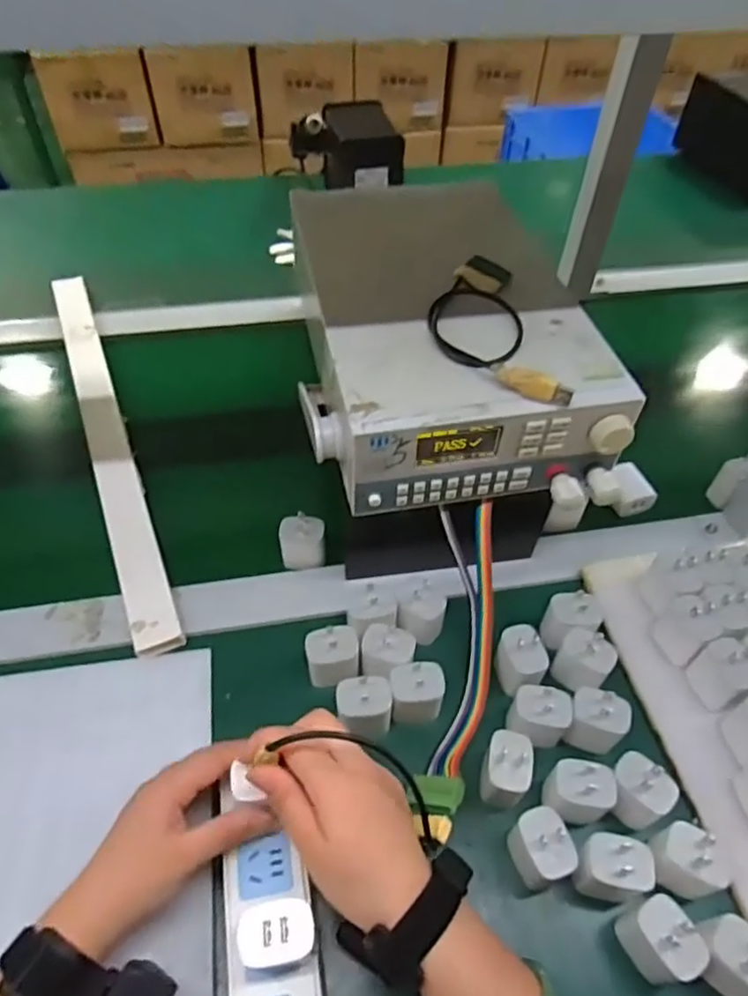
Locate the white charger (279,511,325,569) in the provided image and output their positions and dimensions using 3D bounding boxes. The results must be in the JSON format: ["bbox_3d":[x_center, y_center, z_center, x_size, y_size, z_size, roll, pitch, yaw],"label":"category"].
[{"bbox_3d":[-0.066,0.041,0.593,0.040,0.047,0.029,-3,51,-3],"label":"white charger"}]

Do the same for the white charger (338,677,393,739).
[{"bbox_3d":[-0.007,0.160,0.479,0.041,0.046,0.032,-1,51,-1],"label":"white charger"}]

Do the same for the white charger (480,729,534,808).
[{"bbox_3d":[0.094,0.196,0.457,0.033,0.049,0.041,12,51,9],"label":"white charger"}]

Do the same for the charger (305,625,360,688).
[{"bbox_3d":[-0.033,0.129,0.511,0.041,0.058,0.028,-7,51,-7],"label":"charger"}]

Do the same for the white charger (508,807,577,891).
[{"bbox_3d":[0.113,0.234,0.424,0.030,0.053,0.040,-16,53,-14],"label":"white charger"}]

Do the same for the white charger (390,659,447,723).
[{"bbox_3d":[0.033,0.150,0.490,0.040,0.047,0.031,2,51,1],"label":"white charger"}]

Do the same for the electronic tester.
[{"bbox_3d":[0.058,-0.152,0.559,0.222,0.095,0.324,-6,51,-6],"label":"electronic tester"}]

